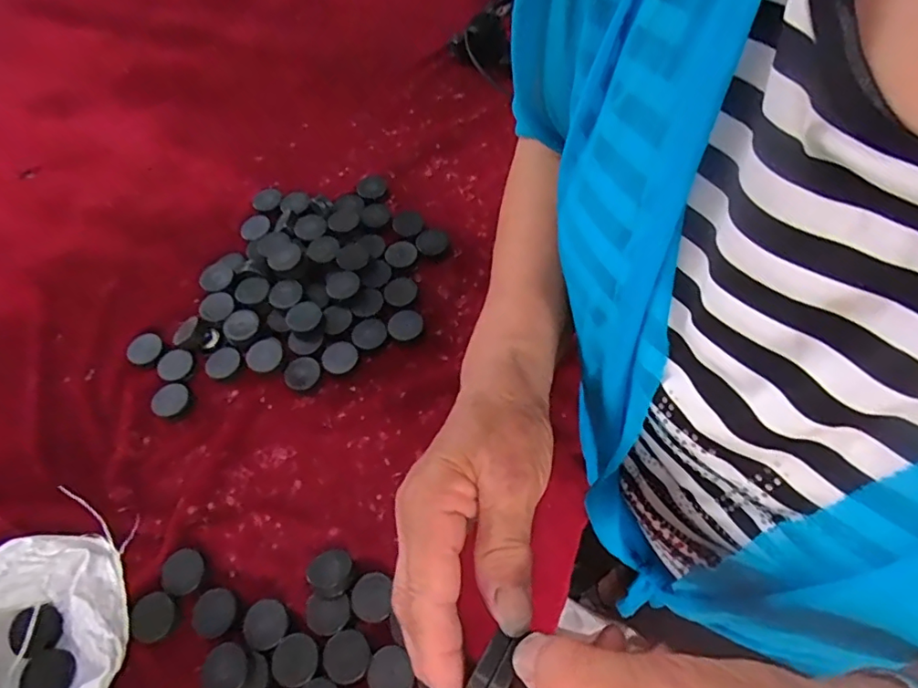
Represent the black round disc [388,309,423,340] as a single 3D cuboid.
[{"bbox_3d":[-0.051,-0.019,0.520,0.033,0.007,0.029,-30,64,-13],"label":"black round disc"}]

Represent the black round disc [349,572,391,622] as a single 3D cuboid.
[{"bbox_3d":[-0.065,0.189,0.406,0.030,0.004,0.033,-1,61,2],"label":"black round disc"}]

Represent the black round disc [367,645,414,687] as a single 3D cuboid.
[{"bbox_3d":[-0.049,0.230,0.379,0.029,0.004,0.033,-27,63,-12],"label":"black round disc"}]

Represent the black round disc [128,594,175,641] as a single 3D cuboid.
[{"bbox_3d":[-0.227,0.203,0.406,0.033,0.006,0.031,-1,61,2],"label":"black round disc"}]

